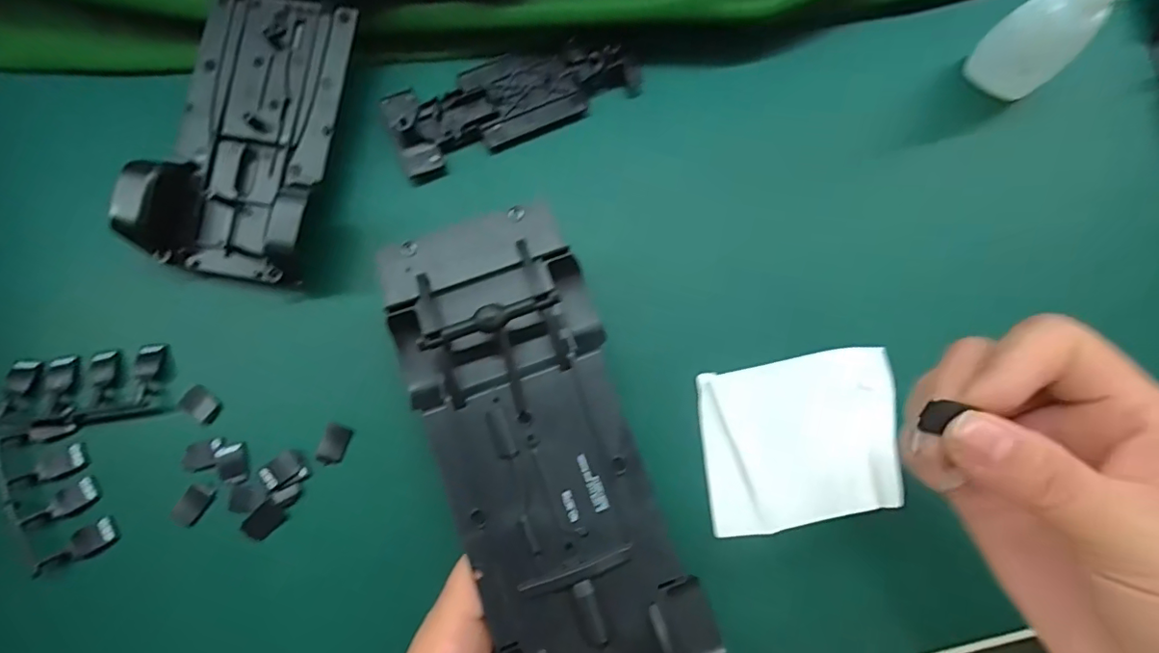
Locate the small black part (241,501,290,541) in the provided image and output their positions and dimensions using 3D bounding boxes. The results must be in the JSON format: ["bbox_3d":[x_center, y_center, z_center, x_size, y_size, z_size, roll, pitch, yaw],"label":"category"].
[{"bbox_3d":[-0.133,0.082,0.226,0.011,0.004,0.016,44,81,7],"label":"small black part"}]

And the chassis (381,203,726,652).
[{"bbox_3d":[-0.012,0.049,0.192,0.072,0.032,0.190,-21,80,-5],"label":"chassis"}]

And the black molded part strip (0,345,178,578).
[{"bbox_3d":[-0.211,0.054,0.227,0.063,0.010,0.086,-6,79,-2],"label":"black molded part strip"}]

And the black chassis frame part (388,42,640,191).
[{"bbox_3d":[-0.031,-0.110,0.258,0.118,0.011,0.041,-24,80,-6],"label":"black chassis frame part"}]

